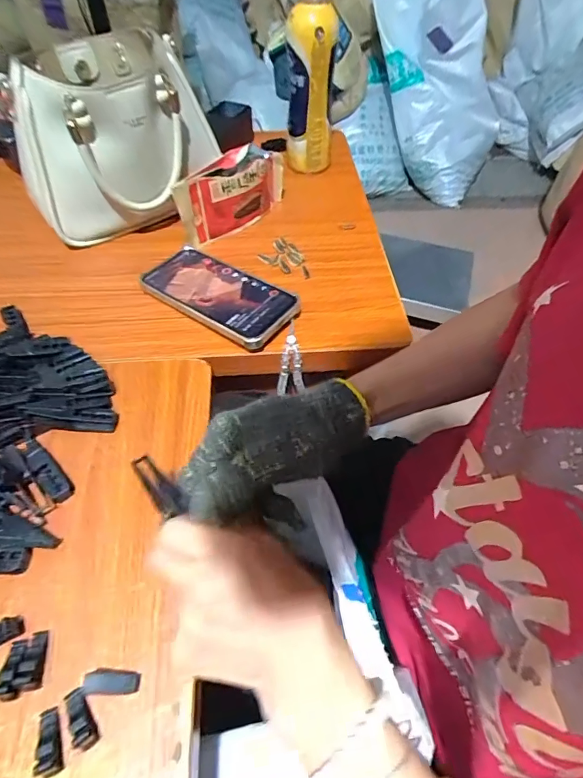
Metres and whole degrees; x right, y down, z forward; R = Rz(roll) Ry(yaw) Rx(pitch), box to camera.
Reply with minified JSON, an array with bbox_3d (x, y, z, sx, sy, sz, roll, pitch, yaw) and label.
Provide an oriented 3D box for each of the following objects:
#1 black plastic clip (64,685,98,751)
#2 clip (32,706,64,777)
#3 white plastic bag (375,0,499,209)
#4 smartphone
[{"bbox_3d":[-0.120,0.187,0.244,0.012,0.012,0.030,-27,58,-20],"label":"black plastic clip"},{"bbox_3d":[-0.135,0.195,0.237,0.011,0.013,0.031,-16,55,-13],"label":"clip"},{"bbox_3d":[0.538,-1.056,1.549,0.314,0.721,0.259,1,48,33],"label":"white plastic bag"},{"bbox_3d":[-0.077,-0.102,0.458,0.169,0.014,0.082,29,59,22],"label":"smartphone"}]

